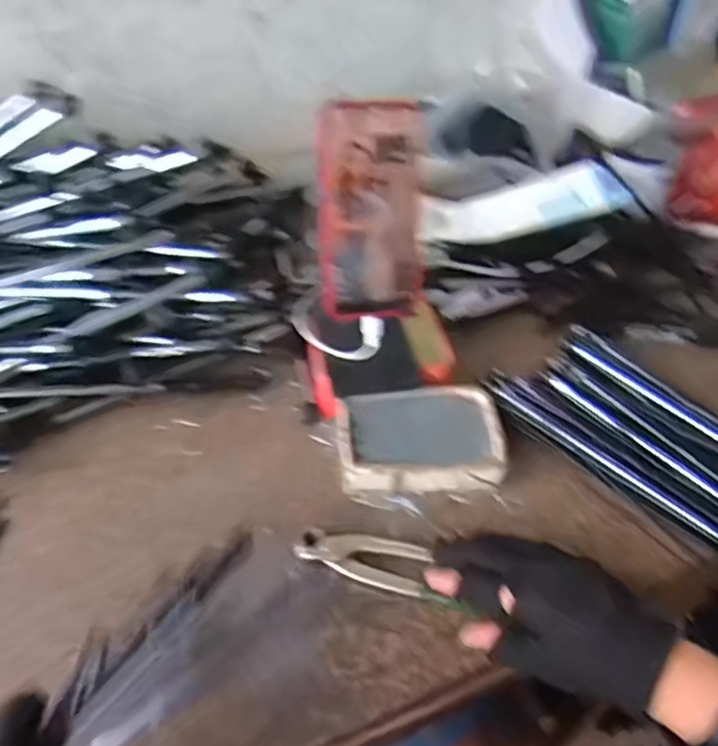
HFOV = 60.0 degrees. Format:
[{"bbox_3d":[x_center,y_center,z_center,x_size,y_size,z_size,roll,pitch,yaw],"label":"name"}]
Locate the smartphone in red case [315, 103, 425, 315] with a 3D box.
[{"bbox_3d":[0.011,-0.125,0.490,0.083,0.161,0.016,-6,20,-12],"label":"smartphone in red case"}]

